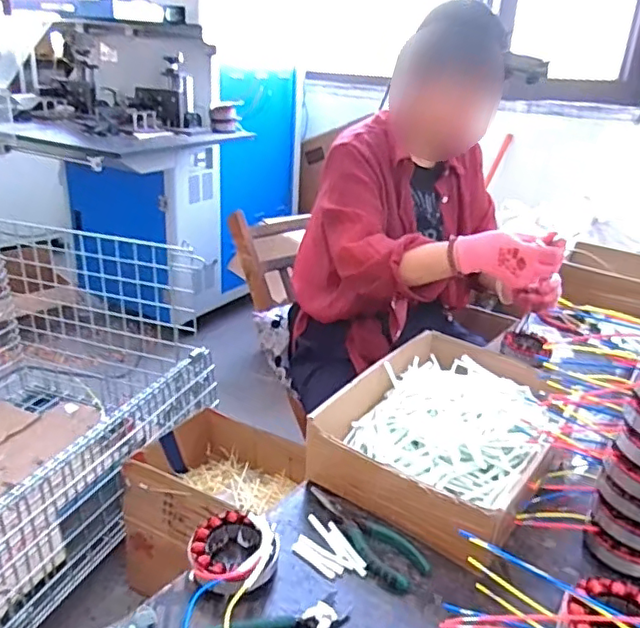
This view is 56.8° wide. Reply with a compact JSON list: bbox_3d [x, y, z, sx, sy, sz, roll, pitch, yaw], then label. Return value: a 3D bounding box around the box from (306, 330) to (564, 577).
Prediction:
[{"bbox_3d":[0.174,0.149,0.773,0.242,0.093,0.353,18,28,30],"label":"box"}]

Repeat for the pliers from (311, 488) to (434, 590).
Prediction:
[{"bbox_3d":[0.047,0.236,0.649,0.058,0.018,0.159,-16,30,-37],"label":"pliers"}]

